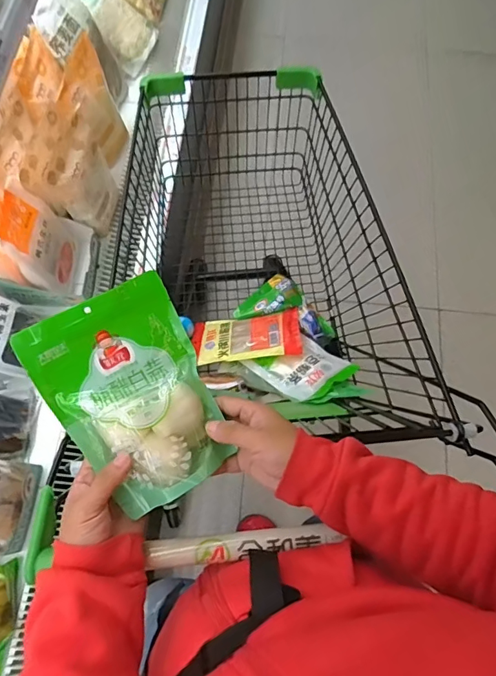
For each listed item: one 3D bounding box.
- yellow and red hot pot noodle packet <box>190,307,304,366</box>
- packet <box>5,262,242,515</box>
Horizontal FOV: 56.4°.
[{"bbox_3d":[-0.007,-0.005,1.001,0.240,0.032,0.130,-8,52,13],"label":"yellow and red hot pot noodle packet"},{"bbox_3d":[-0.108,0.055,0.438,0.142,0.046,0.200,-27,81,-15],"label":"packet"}]

